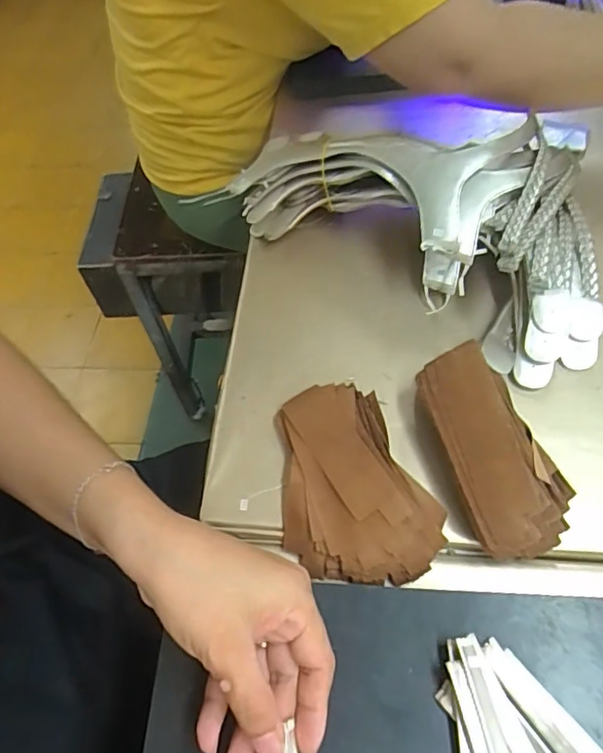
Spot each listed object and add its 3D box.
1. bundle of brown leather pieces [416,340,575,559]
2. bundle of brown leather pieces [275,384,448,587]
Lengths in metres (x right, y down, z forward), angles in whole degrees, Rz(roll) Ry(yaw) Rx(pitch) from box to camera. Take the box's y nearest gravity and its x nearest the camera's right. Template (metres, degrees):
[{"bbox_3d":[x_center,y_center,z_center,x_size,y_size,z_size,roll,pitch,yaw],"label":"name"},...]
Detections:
[{"bbox_3d":[0.122,0.043,0.351,0.063,0.053,0.137,-15,58,-6],"label":"bundle of brown leather pieces"},{"bbox_3d":[0.026,0.067,0.356,0.090,0.030,0.138,-21,58,-10],"label":"bundle of brown leather pieces"}]

